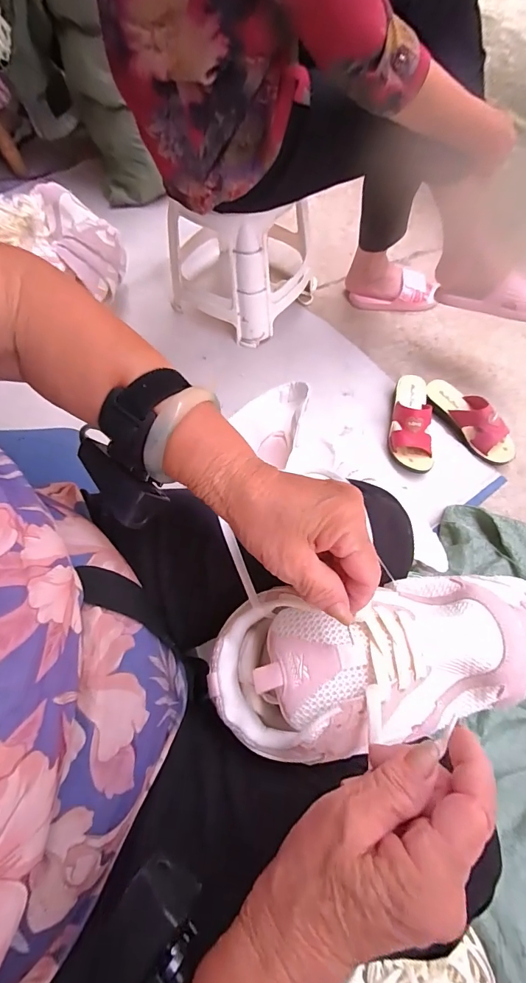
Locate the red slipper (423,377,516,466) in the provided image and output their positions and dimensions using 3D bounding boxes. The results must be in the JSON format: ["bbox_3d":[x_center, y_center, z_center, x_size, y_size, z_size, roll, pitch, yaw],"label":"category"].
[{"bbox_3d":[0.441,-0.158,0.876,0.080,0.092,0.227,-29,68,-9],"label":"red slipper"}]

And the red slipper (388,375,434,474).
[{"bbox_3d":[0.309,-0.151,0.872,0.084,0.086,0.226,2,66,5],"label":"red slipper"}]

